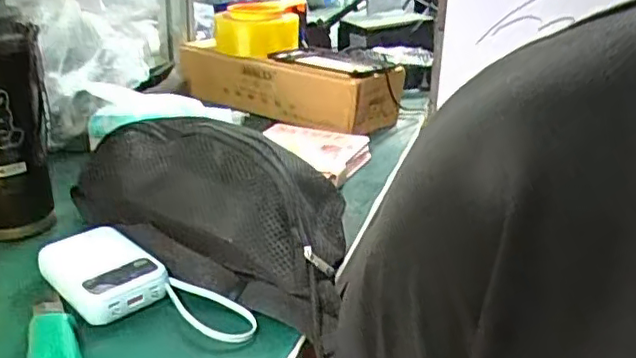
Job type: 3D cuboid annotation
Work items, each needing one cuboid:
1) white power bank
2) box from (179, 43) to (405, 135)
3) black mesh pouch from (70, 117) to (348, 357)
[{"bbox_3d":[-0.131,0.080,0.442,0.179,0.032,0.069,14,25,30],"label":"white power bank"},{"bbox_3d":[-0.043,-0.126,0.830,0.292,0.080,0.119,17,28,30],"label":"box"},{"bbox_3d":[-0.100,0.019,0.497,0.279,0.107,0.090,14,25,29],"label":"black mesh pouch"}]

